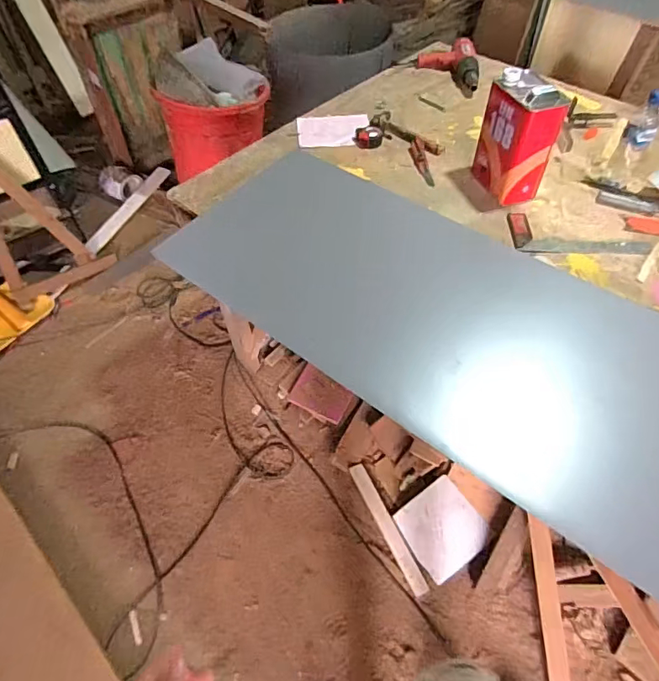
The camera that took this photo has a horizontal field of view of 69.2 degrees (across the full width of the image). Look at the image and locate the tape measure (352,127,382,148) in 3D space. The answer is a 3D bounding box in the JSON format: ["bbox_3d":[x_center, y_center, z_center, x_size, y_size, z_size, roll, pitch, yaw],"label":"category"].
[{"bbox_3d":[0.109,-0.582,1.373,0.084,0.032,0.063,-15,54,-11],"label":"tape measure"}]

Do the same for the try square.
[{"bbox_3d":[0.575,-0.252,1.115,0.293,0.009,0.143,0,53,1],"label":"try square"}]

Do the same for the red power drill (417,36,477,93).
[{"bbox_3d":[0.393,-0.911,1.579,0.197,0.073,0.299,4,53,4],"label":"red power drill"}]

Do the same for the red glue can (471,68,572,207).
[{"bbox_3d":[0.435,-0.476,1.137,0.093,0.257,0.186,-14,54,-10],"label":"red glue can"}]

